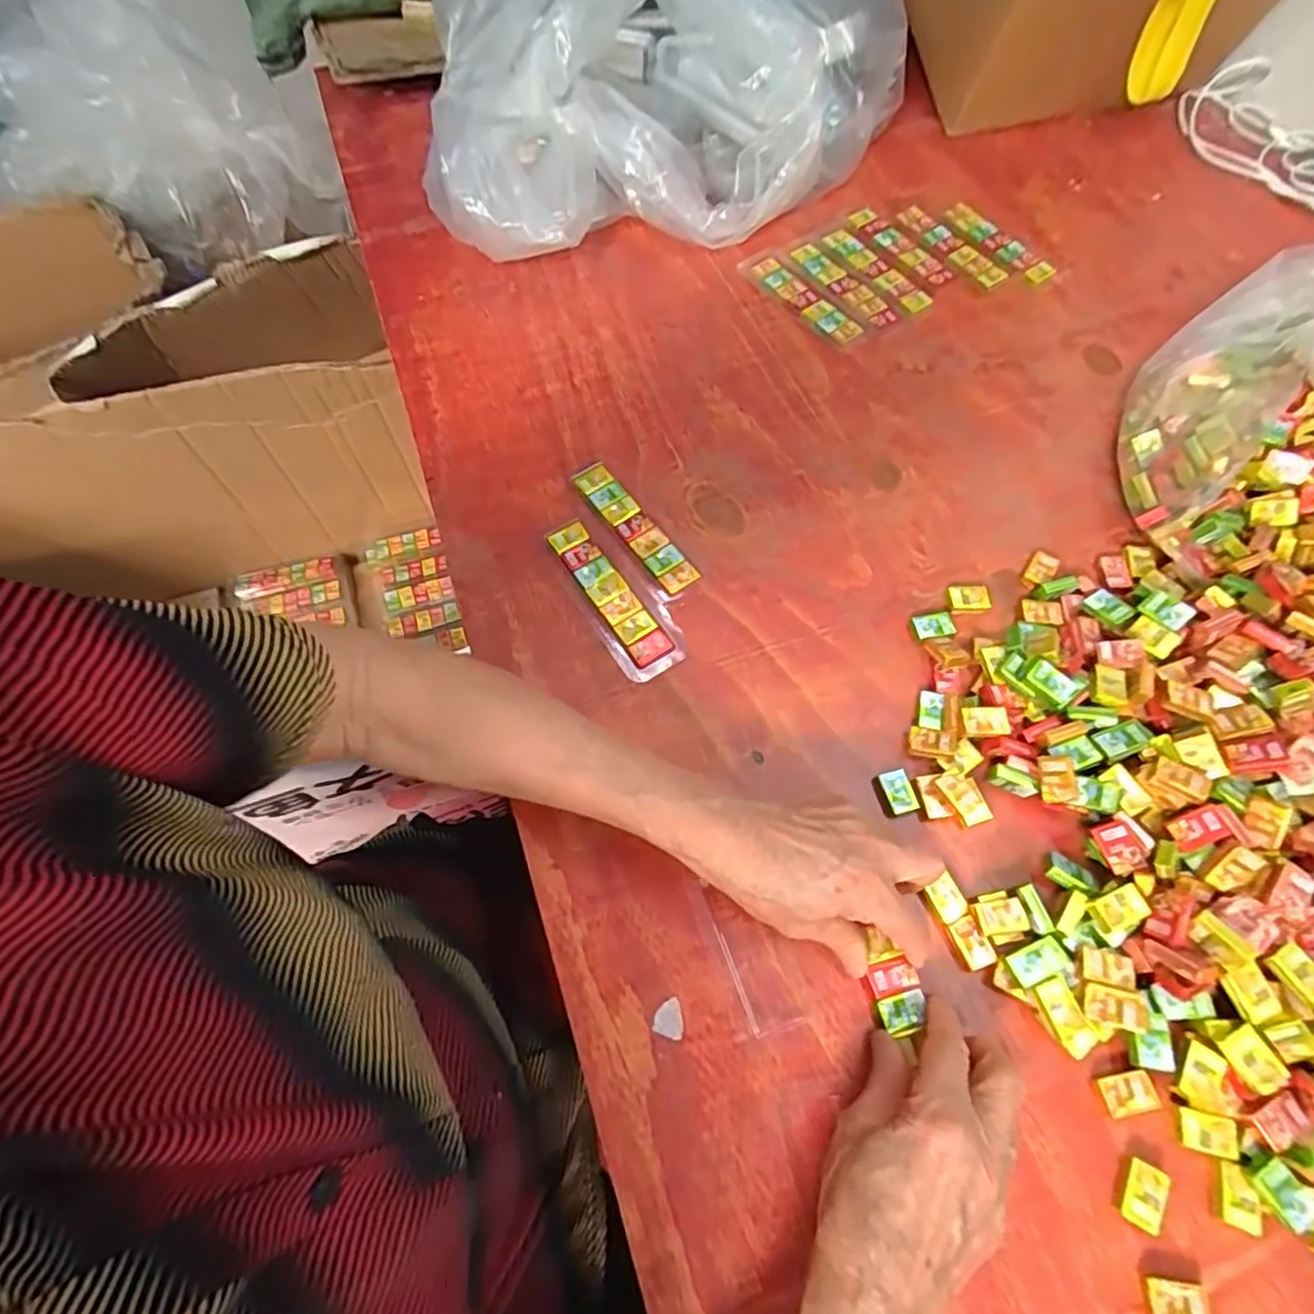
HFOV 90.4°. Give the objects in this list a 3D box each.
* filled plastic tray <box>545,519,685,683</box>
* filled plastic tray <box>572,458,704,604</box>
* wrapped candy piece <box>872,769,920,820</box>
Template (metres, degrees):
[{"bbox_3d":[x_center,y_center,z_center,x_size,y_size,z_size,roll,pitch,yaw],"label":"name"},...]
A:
[{"bbox_3d":[-0.029,-0.042,0.435,0.039,0.008,0.127,-28,68,-12],"label":"filled plastic tray"},{"bbox_3d":[-0.016,-0.091,0.456,0.026,0.009,0.120,-34,69,-14],"label":"filled plastic tray"},{"bbox_3d":[0.140,0.080,0.381,0.020,0.008,0.026,-11,65,-5],"label":"wrapped candy piece"}]

